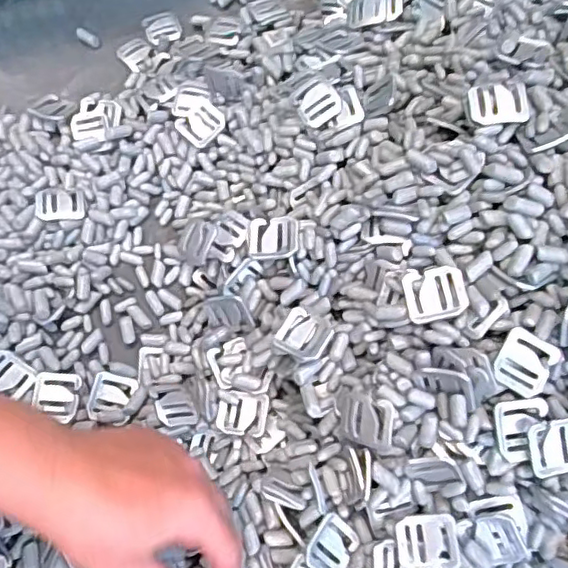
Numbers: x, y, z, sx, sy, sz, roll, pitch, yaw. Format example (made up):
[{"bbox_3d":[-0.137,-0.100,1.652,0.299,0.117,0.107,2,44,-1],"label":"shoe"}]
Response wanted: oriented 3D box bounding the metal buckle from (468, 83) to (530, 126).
[{"bbox_3d":[0.133,-0.112,0.369,0.034,0.009,0.029,-7,68,20],"label":"metal buckle"}]

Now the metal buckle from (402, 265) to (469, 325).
[{"bbox_3d":[0.089,0.006,0.350,0.034,0.009,0.030,-13,77,9],"label":"metal buckle"}]

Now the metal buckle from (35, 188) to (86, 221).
[{"bbox_3d":[-0.170,-0.060,0.453,0.035,0.006,0.031,-2,57,-18],"label":"metal buckle"}]

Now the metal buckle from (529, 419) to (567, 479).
[{"bbox_3d":[0.155,0.092,0.333,0.033,0.004,0.029,-14,83,8],"label":"metal buckle"}]

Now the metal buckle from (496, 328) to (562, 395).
[{"bbox_3d":[0.139,0.046,0.343,0.029,0.005,0.034,28,84,7],"label":"metal buckle"}]

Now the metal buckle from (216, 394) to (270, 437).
[{"bbox_3d":[-0.029,0.091,0.414,0.035,0.005,0.027,4,70,1],"label":"metal buckle"}]

